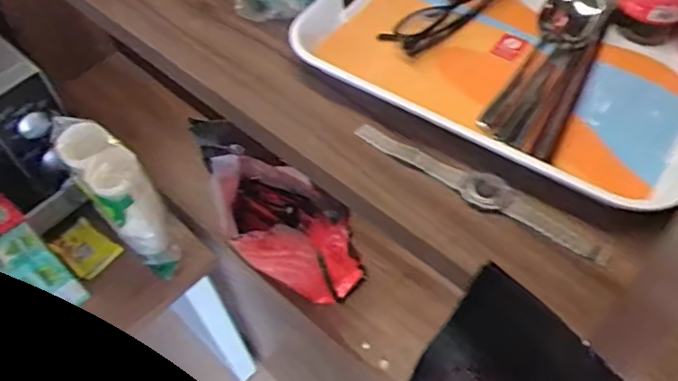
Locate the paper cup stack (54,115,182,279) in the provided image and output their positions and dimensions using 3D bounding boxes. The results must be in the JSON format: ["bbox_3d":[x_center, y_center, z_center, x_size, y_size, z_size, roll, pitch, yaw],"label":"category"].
[{"bbox_3d":[-0.317,0.008,0.861,0.070,0.214,0.160,-36,59,-20],"label":"paper cup stack"}]

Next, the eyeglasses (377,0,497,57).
[{"bbox_3d":[0.102,-0.171,0.559,0.137,0.019,0.047,-38,60,-21],"label":"eyeglasses"}]

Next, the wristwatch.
[{"bbox_3d":[0.102,-0.006,0.460,0.213,0.010,0.030,32,62,24],"label":"wristwatch"}]

